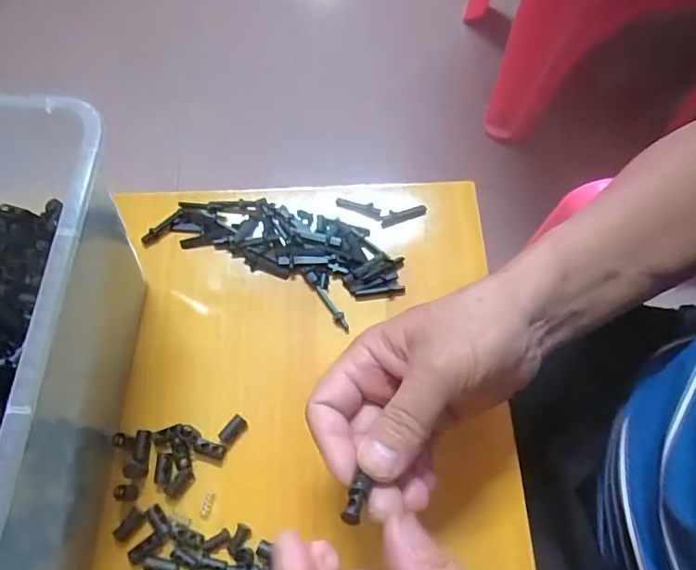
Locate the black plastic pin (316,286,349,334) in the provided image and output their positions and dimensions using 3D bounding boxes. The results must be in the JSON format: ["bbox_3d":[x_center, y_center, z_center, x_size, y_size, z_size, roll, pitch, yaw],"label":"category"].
[{"bbox_3d":[-0.011,0.017,0.363,0.008,0.007,0.038,-33,69,-15],"label":"black plastic pin"}]

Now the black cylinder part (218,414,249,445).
[{"bbox_3d":[-0.072,0.091,0.331,0.011,0.007,0.018,36,72,15],"label":"black cylinder part"}]

